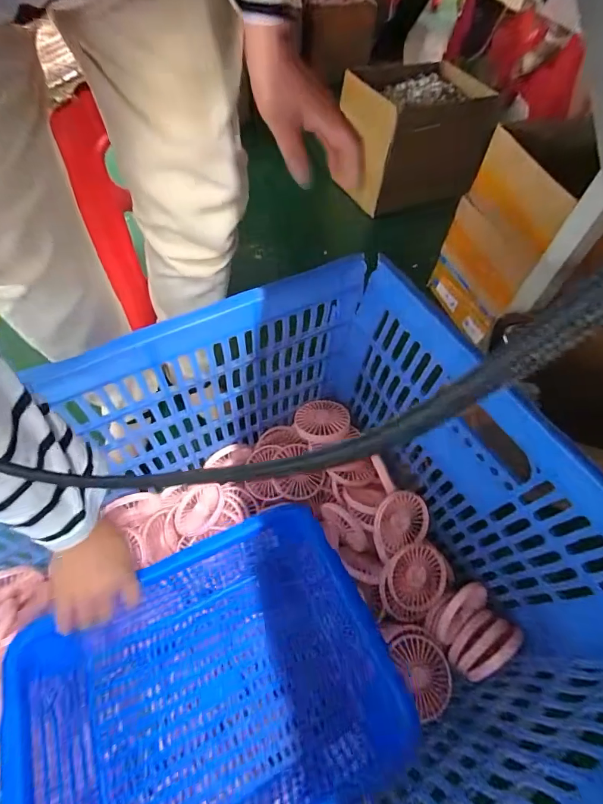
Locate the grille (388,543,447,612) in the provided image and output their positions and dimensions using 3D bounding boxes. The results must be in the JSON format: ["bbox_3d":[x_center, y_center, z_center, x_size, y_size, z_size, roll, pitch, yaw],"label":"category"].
[{"bbox_3d":[0.165,0.251,0.551,0.088,0.019,0.086,2,80,-12],"label":"grille"}]

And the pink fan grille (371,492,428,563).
[{"bbox_3d":[0.141,0.173,0.560,0.088,0.017,0.084,-1,93,-14],"label":"pink fan grille"}]

